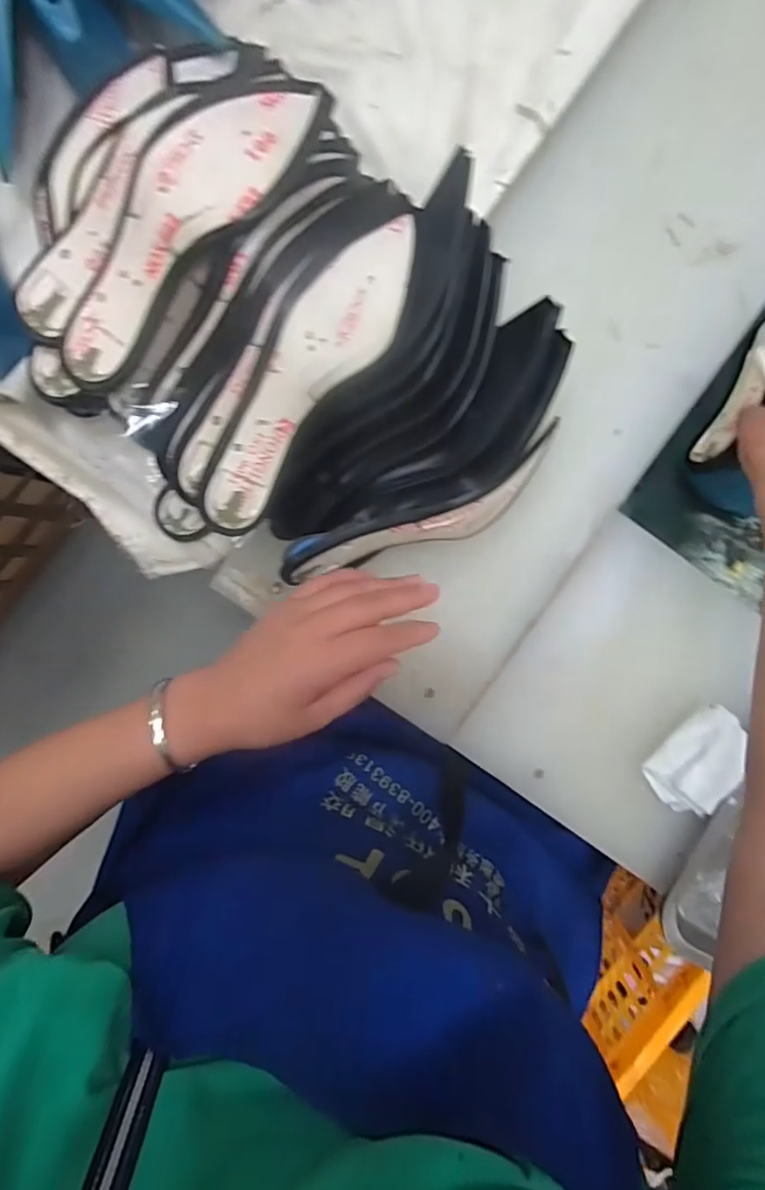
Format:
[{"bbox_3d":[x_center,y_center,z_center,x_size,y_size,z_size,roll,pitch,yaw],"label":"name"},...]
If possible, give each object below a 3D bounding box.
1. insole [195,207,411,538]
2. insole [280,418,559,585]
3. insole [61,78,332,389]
[{"bbox_3d":[-0.048,-0.145,0.370,0.057,0.043,0.239,35,93,-2],"label":"insole"},{"bbox_3d":[0.037,-0.060,0.441,0.231,0.070,0.048,-24,94,2],"label":"insole"},{"bbox_3d":[-0.127,-0.236,0.360,0.238,0.045,0.072,-39,93,2],"label":"insole"}]

